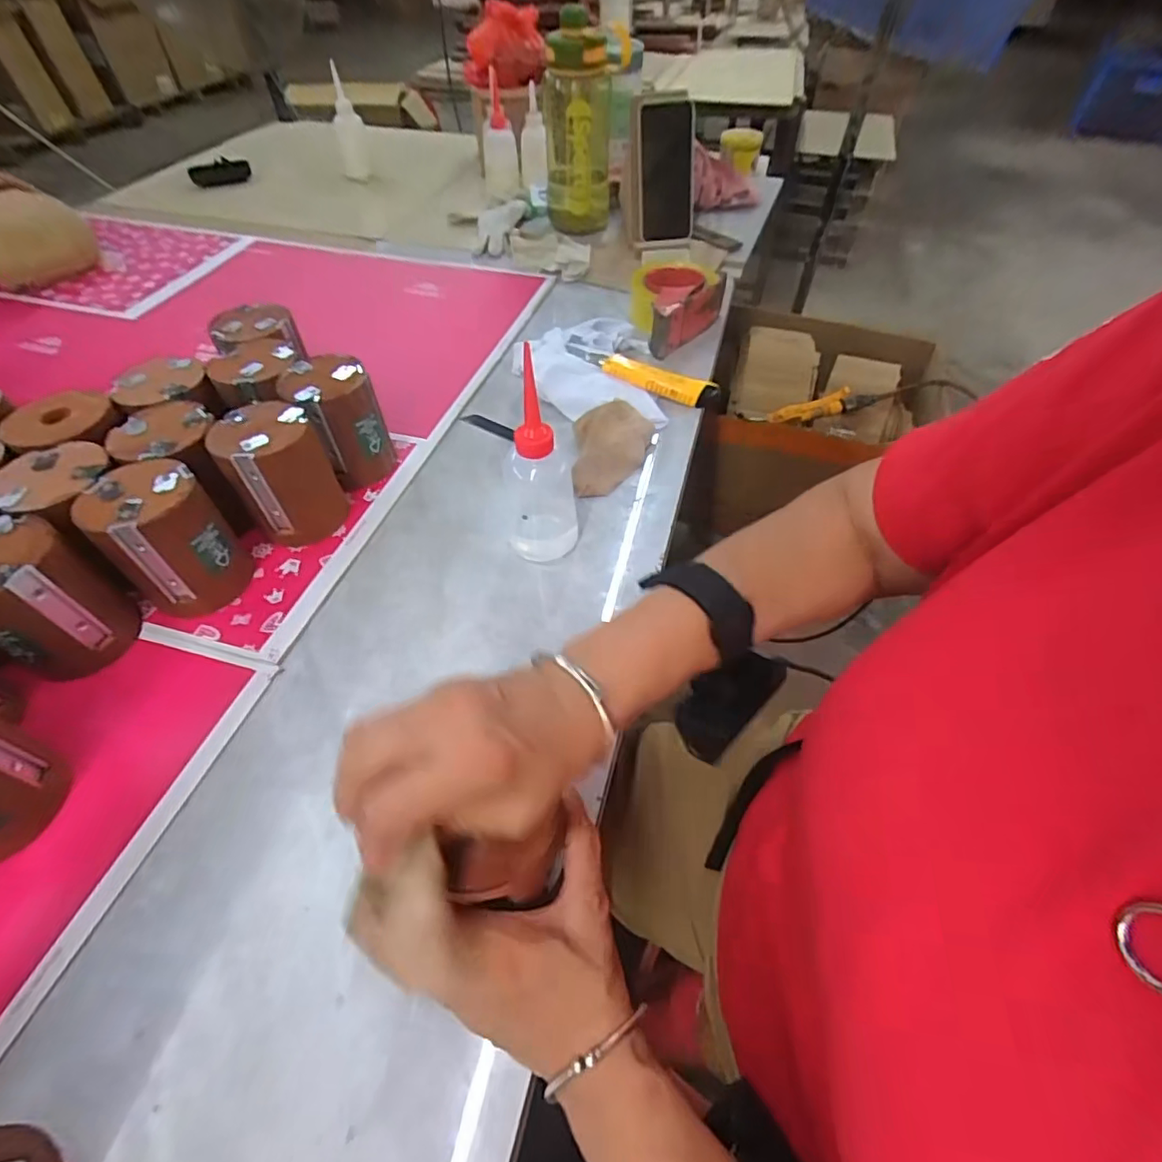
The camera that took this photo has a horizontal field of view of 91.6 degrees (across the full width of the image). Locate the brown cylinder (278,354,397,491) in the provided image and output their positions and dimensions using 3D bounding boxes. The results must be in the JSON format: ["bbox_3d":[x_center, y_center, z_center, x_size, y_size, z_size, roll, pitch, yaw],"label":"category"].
[{"bbox_3d":[-0.227,-0.150,0.537,0.070,0.103,0.073,-27,56,-20],"label":"brown cylinder"}]

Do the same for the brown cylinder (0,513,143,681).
[{"bbox_3d":[-0.389,0.012,0.408,0.078,0.102,0.083,25,56,19],"label":"brown cylinder"}]

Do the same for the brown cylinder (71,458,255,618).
[{"bbox_3d":[-0.320,-0.032,0.442,0.077,0.104,0.078,-35,58,-24],"label":"brown cylinder"}]

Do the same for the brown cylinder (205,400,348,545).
[{"bbox_3d":[-0.256,-0.092,0.488,0.073,0.100,0.071,-23,55,-17],"label":"brown cylinder"}]

